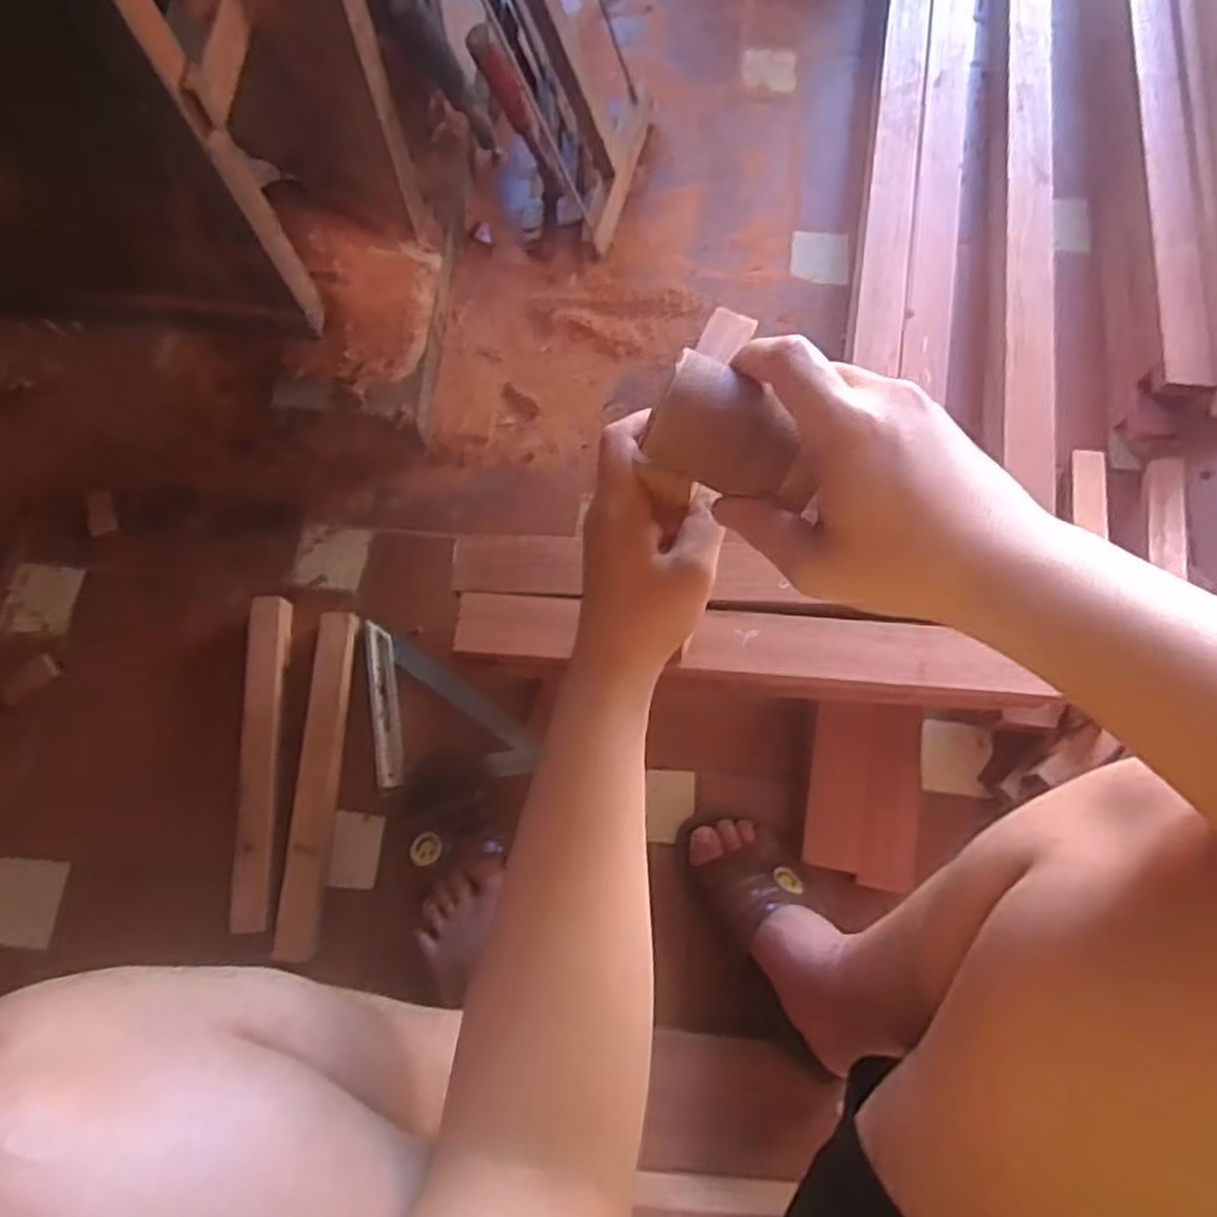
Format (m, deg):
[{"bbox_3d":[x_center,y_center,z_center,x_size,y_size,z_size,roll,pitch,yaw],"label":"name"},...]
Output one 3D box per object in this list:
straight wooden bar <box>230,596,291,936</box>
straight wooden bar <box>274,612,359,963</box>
[{"bbox_3d":[-0.344,0.144,0.755,0.036,0.027,0.319,-3,75,-1],"label":"straight wooden bar"},{"bbox_3d":[-0.283,0.166,0.754,0.039,0.030,0.326,1,75,0],"label":"straight wooden bar"}]

